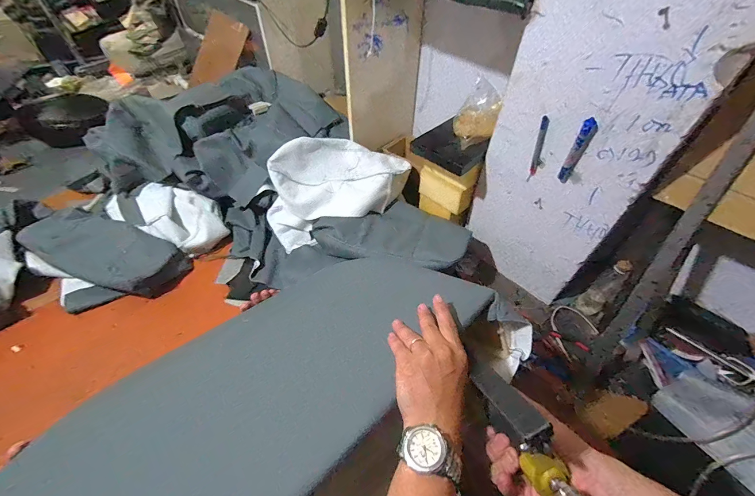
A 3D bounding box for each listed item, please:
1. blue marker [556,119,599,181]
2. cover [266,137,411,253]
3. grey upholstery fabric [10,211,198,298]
[{"bbox_3d":[0.408,-0.196,0.662,0.026,0.147,0.019,33,56,24],"label":"blue marker"},{"bbox_3d":[-0.128,-0.203,1.058,0.458,0.215,0.256,-13,51,-13],"label":"cover"},{"bbox_3d":[-0.794,0.007,0.957,0.435,0.073,0.189,21,50,-5],"label":"grey upholstery fabric"}]

